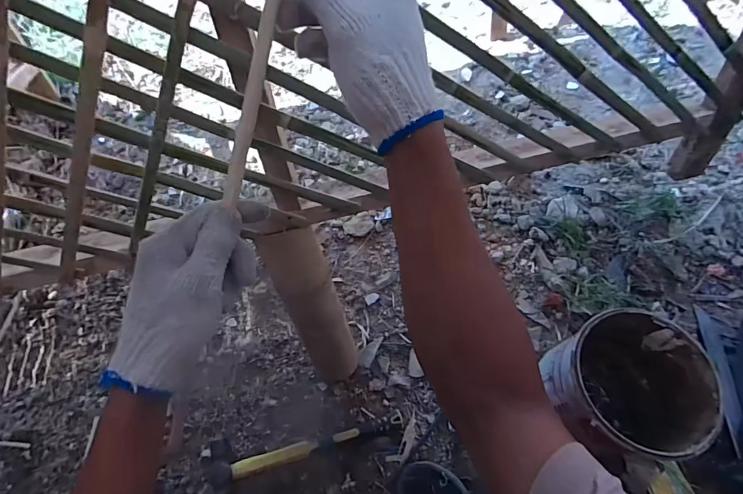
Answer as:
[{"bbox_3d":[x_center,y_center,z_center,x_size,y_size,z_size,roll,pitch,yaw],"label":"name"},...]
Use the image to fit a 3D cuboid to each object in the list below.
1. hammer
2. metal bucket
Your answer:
[{"bbox_3d":[-0.106,0.333,0.664,0.314,0.026,0.080,-6,65,-3],"label":"hammer"},{"bbox_3d":[0.366,0.203,0.598,0.199,0.180,0.185,0,65,0],"label":"metal bucket"}]

